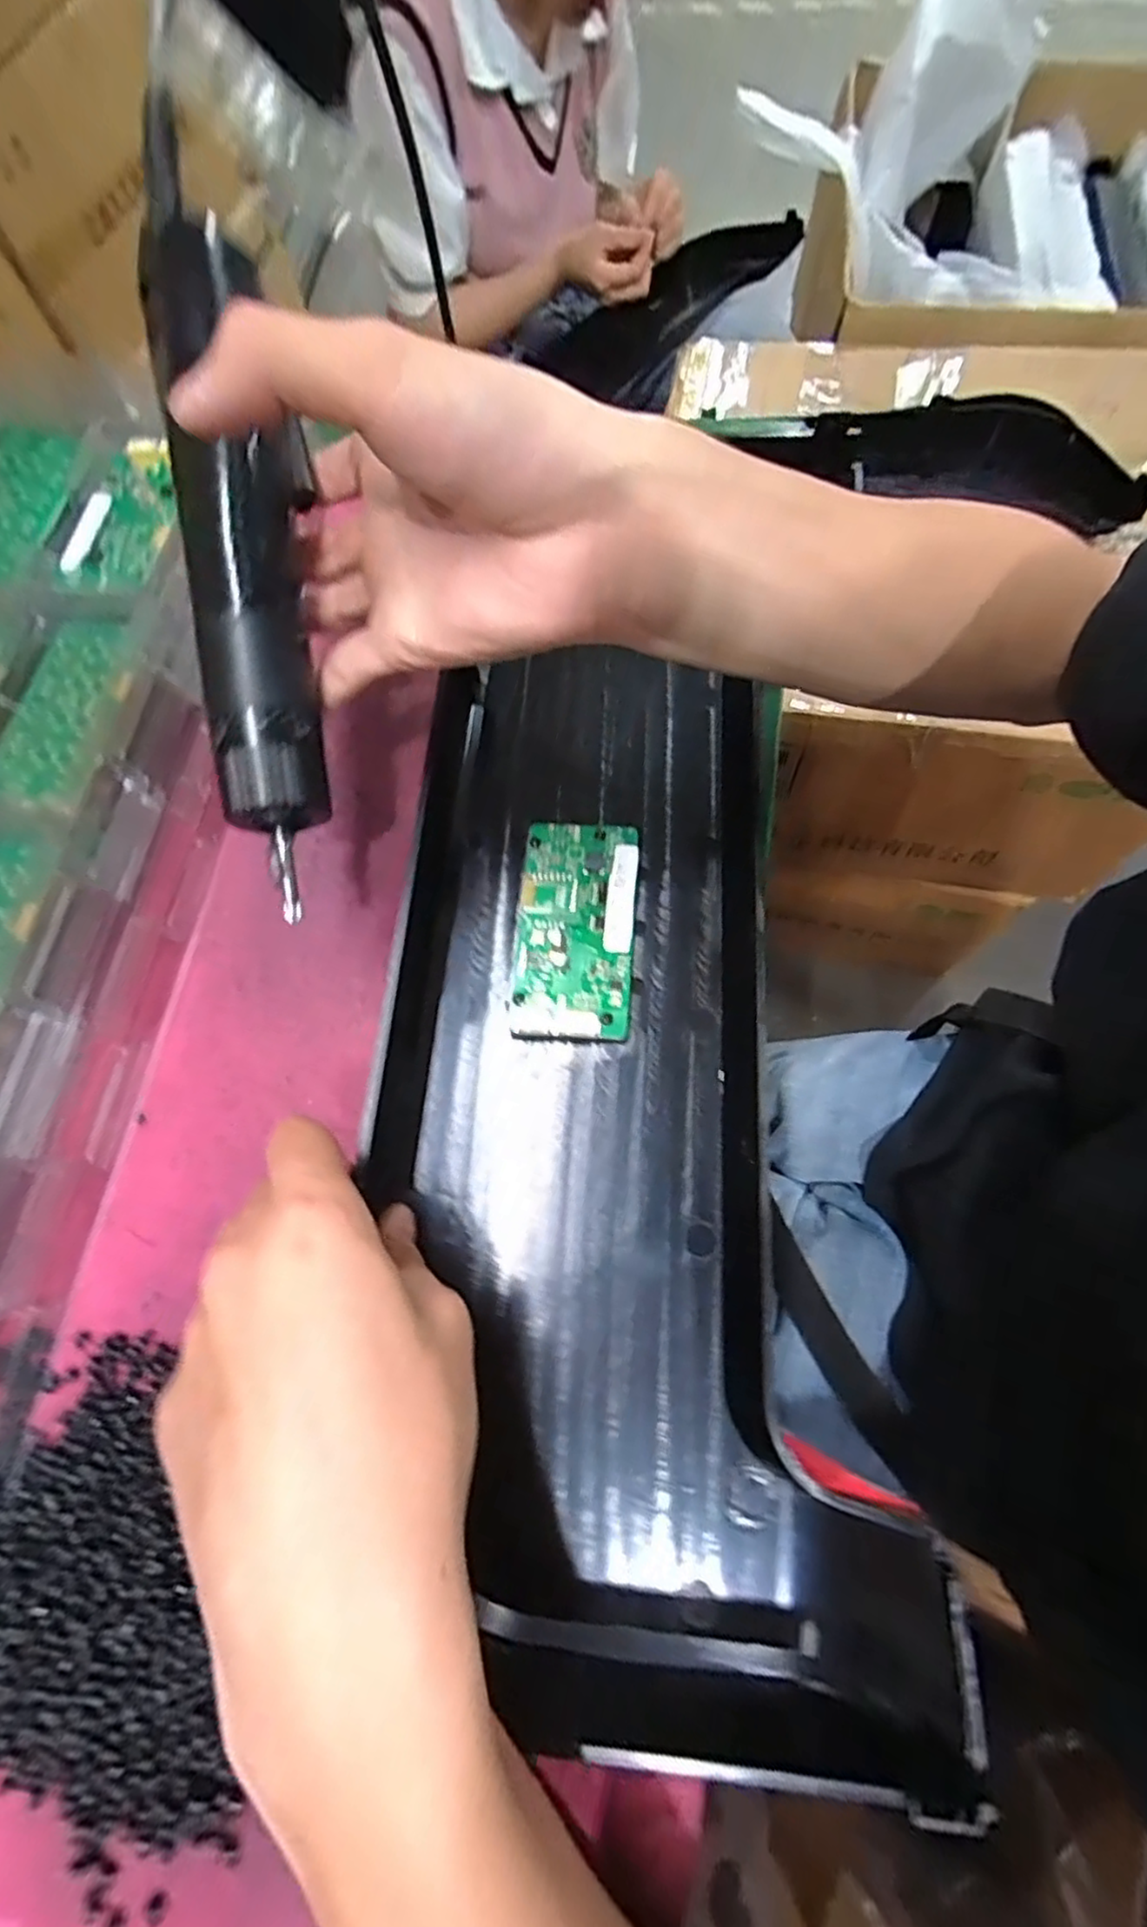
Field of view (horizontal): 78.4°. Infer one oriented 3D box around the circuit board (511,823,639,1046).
[{"bbox_3d":[0.001,-0.016,0.294,0.048,0.008,0.096,4,69,4],"label":"circuit board"}]

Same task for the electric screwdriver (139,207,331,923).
[{"bbox_3d":[-0.106,-0.131,0.231,0.036,0.036,0.222,-9,88,-4],"label":"electric screwdriver"}]

